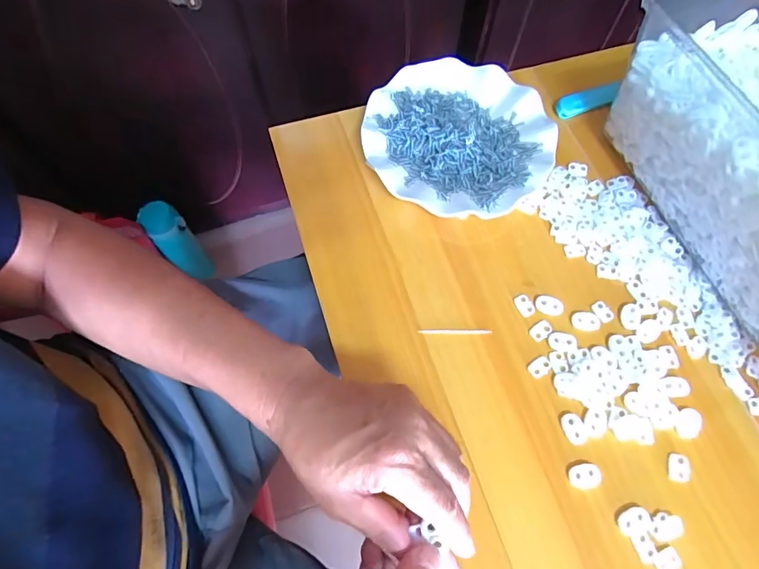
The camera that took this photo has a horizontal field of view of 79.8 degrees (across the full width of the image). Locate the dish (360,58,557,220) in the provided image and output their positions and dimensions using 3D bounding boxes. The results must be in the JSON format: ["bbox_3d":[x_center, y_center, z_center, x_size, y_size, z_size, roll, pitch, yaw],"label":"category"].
[{"bbox_3d":[0.076,-0.142,0.451,0.177,0.027,0.180,1,66,-1],"label":"dish"}]

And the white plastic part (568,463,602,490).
[{"bbox_3d":[0.152,0.142,0.336,0.022,0.006,0.016,-6,67,-4],"label":"white plastic part"}]

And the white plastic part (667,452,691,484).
[{"bbox_3d":[0.225,0.137,0.340,0.015,0.005,0.020,11,67,3],"label":"white plastic part"}]

